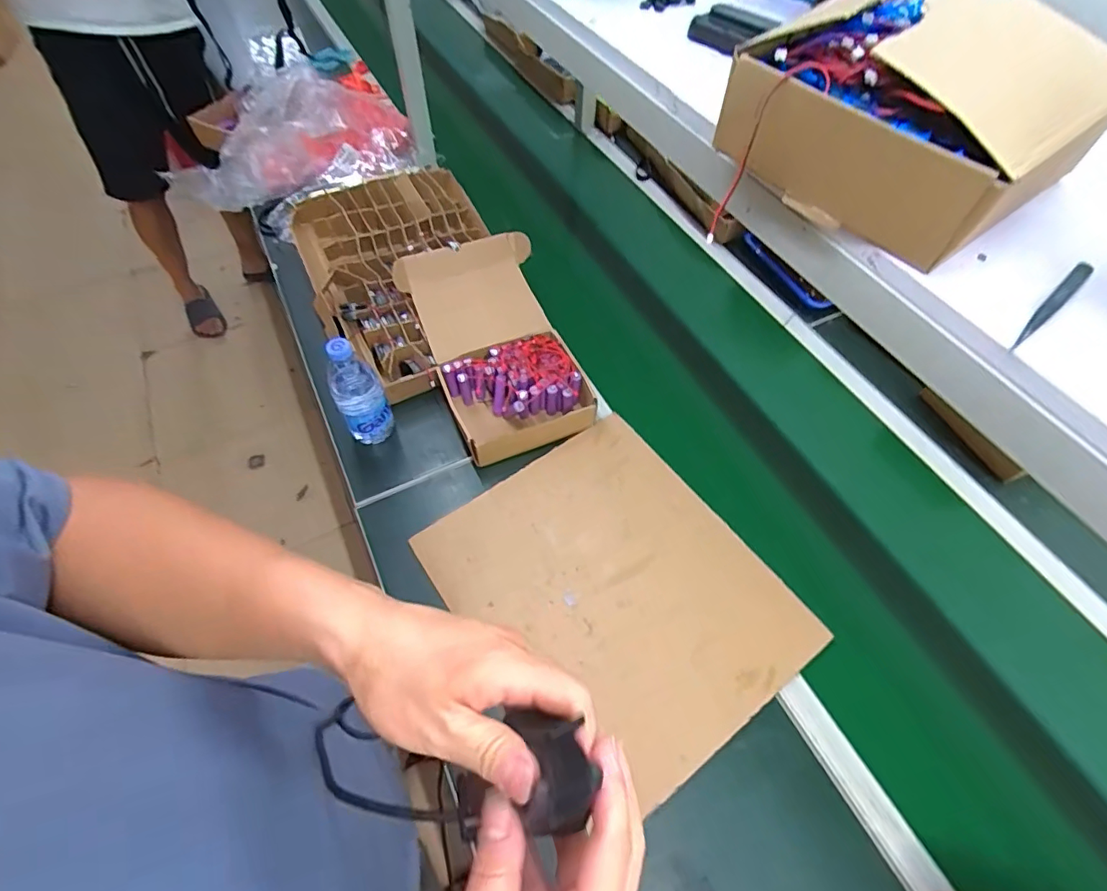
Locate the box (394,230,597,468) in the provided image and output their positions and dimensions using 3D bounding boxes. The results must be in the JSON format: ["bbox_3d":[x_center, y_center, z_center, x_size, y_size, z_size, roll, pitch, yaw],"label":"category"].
[{"bbox_3d":[-0.105,-0.176,0.925,0.240,0.110,0.397,-16,59,-11],"label":"box"}]

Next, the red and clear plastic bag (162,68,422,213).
[{"bbox_3d":[-0.570,-0.665,1.176,0.509,0.151,0.354,-25,61,-16],"label":"red and clear plastic bag"}]

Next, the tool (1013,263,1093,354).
[{"bbox_3d":[0.325,-0.092,0.349,0.117,0.004,0.011,-36,65,-21],"label":"tool"}]

